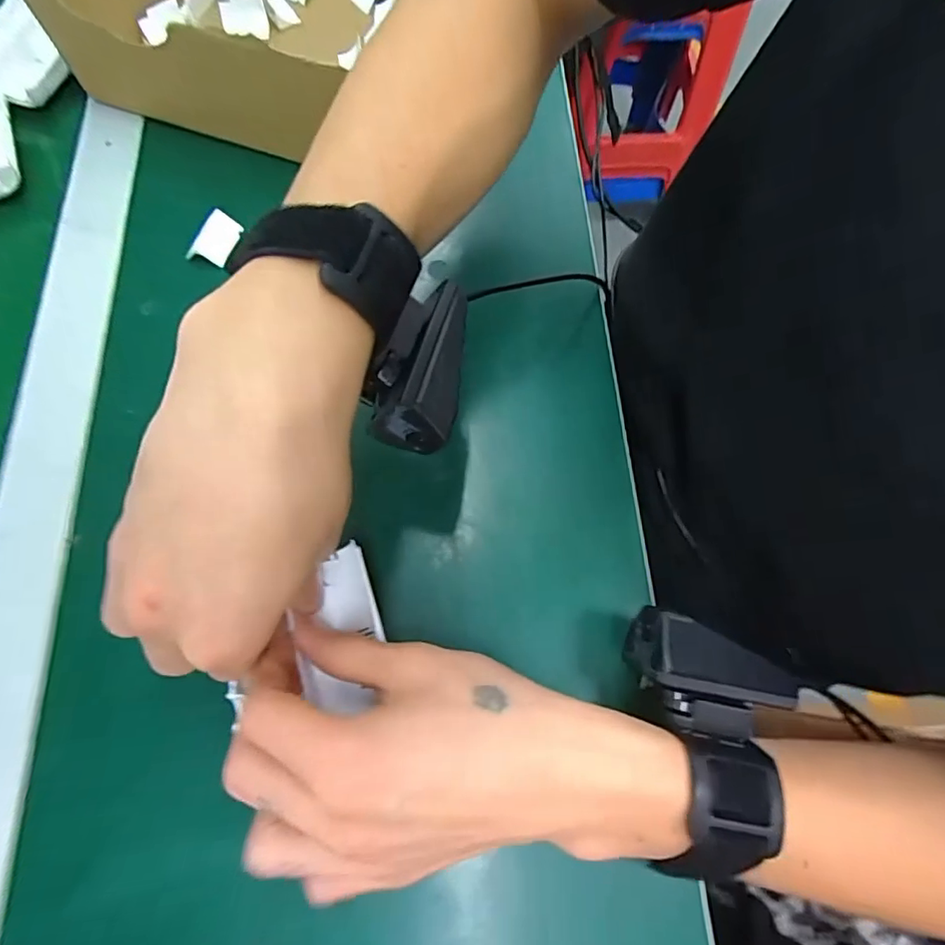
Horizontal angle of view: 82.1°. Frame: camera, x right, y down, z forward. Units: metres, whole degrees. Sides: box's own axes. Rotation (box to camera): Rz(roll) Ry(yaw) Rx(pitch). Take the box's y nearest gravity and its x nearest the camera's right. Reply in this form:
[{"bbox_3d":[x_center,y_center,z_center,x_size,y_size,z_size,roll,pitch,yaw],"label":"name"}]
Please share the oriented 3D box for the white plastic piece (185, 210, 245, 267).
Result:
[{"bbox_3d":[-0.158,-0.145,0.337,0.023,0.017,0.033,18,71,5],"label":"white plastic piece"}]

